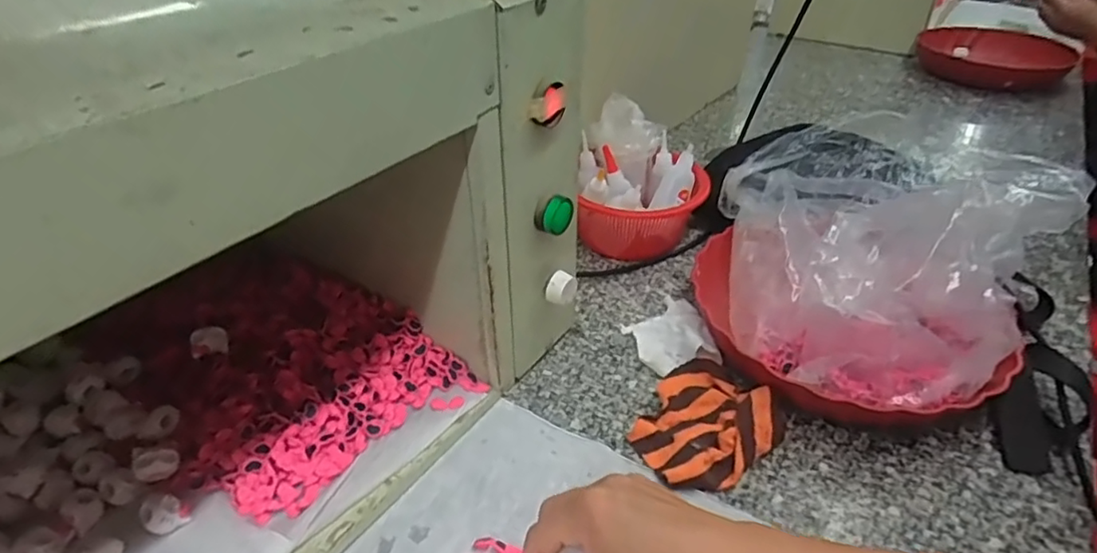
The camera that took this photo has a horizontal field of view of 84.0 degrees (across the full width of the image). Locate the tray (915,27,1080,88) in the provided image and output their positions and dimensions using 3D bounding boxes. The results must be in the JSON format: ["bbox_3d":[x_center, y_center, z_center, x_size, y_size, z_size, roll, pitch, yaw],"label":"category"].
[{"bbox_3d":[0.770,-0.384,1.061,0.221,0.041,0.240,30,46,33],"label":"tray"}]

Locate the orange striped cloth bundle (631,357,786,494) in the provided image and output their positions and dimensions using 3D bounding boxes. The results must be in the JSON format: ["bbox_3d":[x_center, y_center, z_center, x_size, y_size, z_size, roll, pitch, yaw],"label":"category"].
[{"bbox_3d":[0.112,0.104,0.444,0.108,0.020,0.090,-28,49,-30],"label":"orange striped cloth bundle"}]

